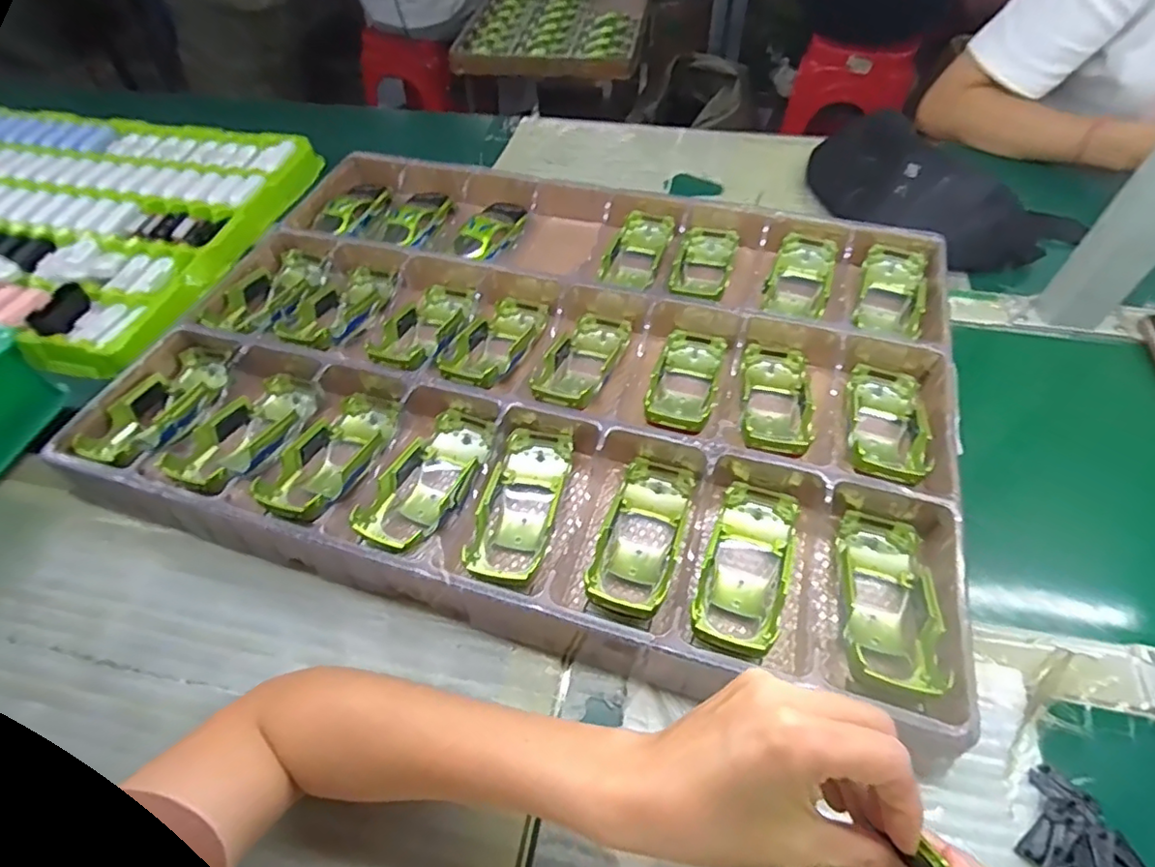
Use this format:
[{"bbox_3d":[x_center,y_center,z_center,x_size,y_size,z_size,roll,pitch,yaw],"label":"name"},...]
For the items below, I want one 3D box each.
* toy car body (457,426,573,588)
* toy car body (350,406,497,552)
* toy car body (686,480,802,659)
[{"bbox_3d":[-0.038,0.051,0.431,0.058,0.040,0.135,9,54,9],"label":"toy car body"},{"bbox_3d":[-0.106,0.034,0.445,0.059,0.039,0.135,17,56,15],"label":"toy car body"},{"bbox_3d":[0.116,0.084,0.399,0.052,0.028,0.121,18,56,15],"label":"toy car body"}]

